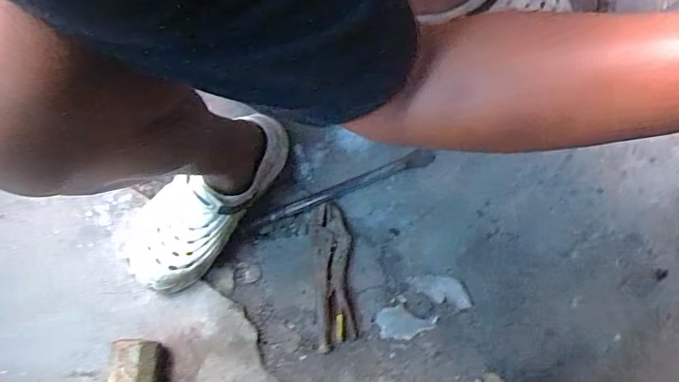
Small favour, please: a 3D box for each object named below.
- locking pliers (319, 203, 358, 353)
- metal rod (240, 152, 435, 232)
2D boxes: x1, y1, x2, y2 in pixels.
[{"bbox_3d":[-0.003,0.129,0.739,0.050,0.015,0.215,-1,75,1],"label":"locking pliers"},{"bbox_3d":[-0.002,-0.003,0.764,0.316,0.012,0.027,-20,75,-4],"label":"metal rod"}]

